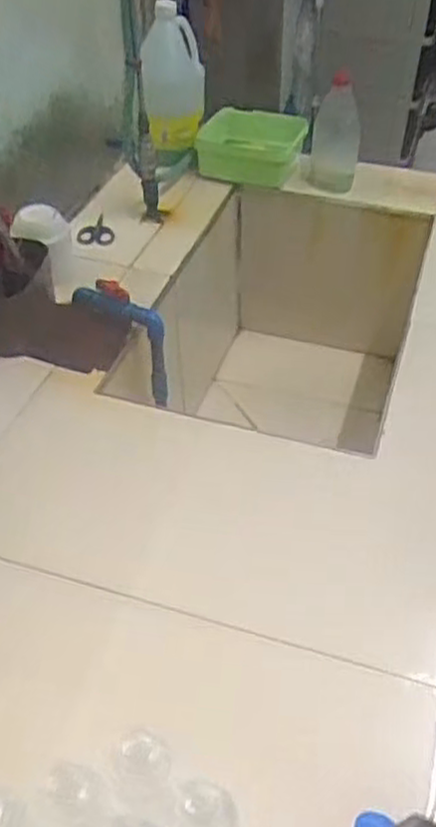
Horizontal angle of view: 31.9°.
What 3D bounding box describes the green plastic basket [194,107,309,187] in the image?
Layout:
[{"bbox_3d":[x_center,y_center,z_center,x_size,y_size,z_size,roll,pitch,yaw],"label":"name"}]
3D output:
[{"bbox_3d":[0.062,-0.551,1.541,0.201,0.085,0.220,15,45,16],"label":"green plastic basket"}]

